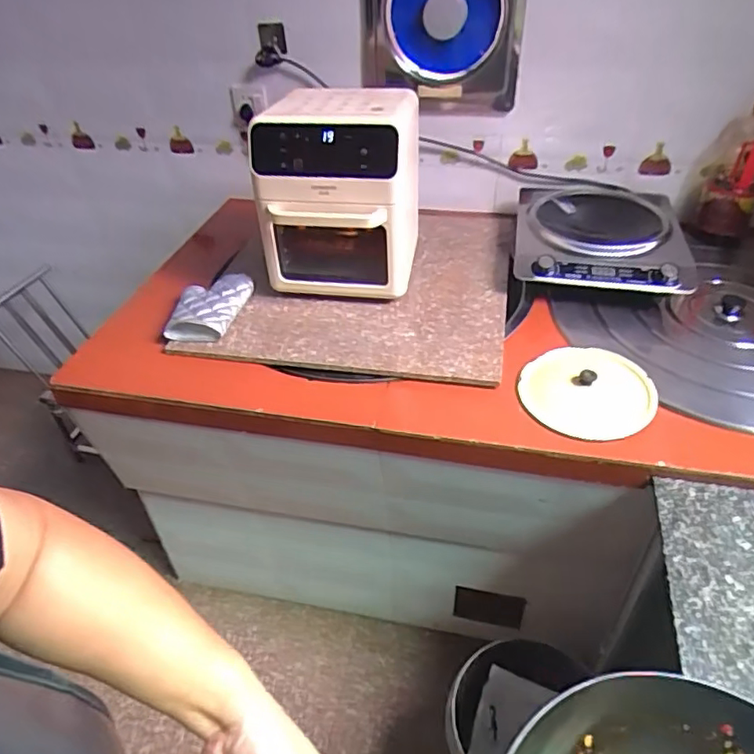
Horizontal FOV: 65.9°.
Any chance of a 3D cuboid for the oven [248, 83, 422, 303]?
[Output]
[{"bbox_3d":[-0.072,-0.334,1.109,0.260,0.371,0.248,6,41,10],"label":"oven"}]

